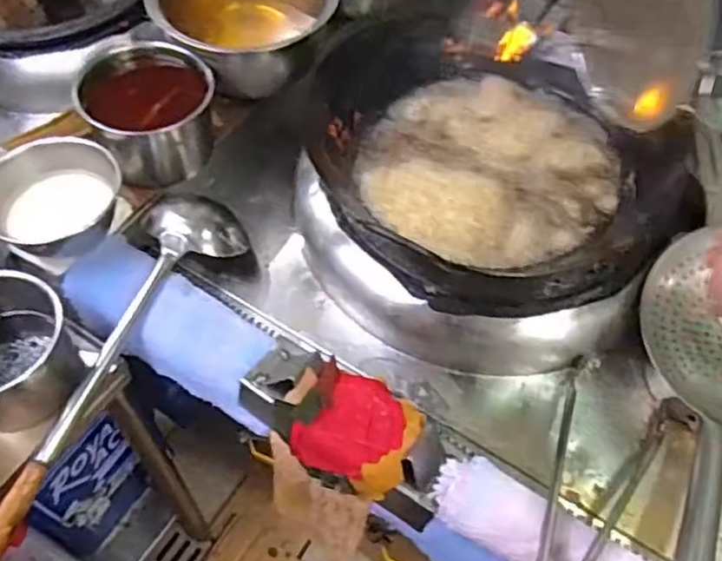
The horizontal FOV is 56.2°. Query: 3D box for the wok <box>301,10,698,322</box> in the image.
[{"bbox_3d":[0.146,-0.155,0.858,0.369,0.127,0.400,-14,57,-11],"label":"wok"}]

